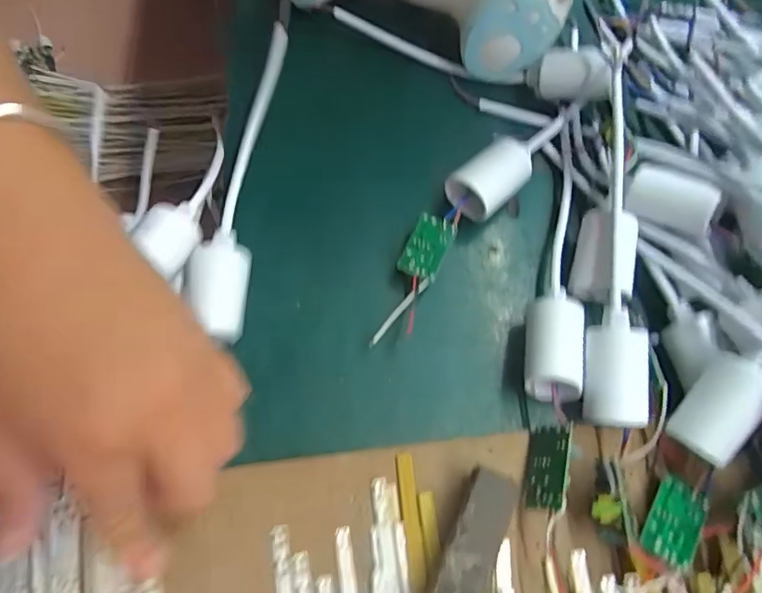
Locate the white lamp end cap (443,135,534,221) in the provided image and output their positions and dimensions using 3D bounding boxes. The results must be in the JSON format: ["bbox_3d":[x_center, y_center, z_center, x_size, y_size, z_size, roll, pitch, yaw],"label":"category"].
[{"bbox_3d":[0.061,-0.066,0.288,0.048,0.021,0.028,-42,77,-19],"label":"white lamp end cap"}]

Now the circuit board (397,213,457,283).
[{"bbox_3d":[0.025,-0.026,0.273,0.020,0.004,0.036,25,68,6],"label":"circuit board"}]

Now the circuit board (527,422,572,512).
[{"bbox_3d":[0.074,0.076,0.232,0.004,0.021,0.037,33,59,-26],"label":"circuit board"}]

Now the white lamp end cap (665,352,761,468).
[{"bbox_3d":[0.155,0.048,0.233,0.027,0.022,0.050,34,95,28],"label":"white lamp end cap"}]

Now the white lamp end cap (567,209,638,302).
[{"bbox_3d":[0.116,-0.022,0.269,0.027,0.023,0.042,15,67,1],"label":"white lamp end cap"}]

